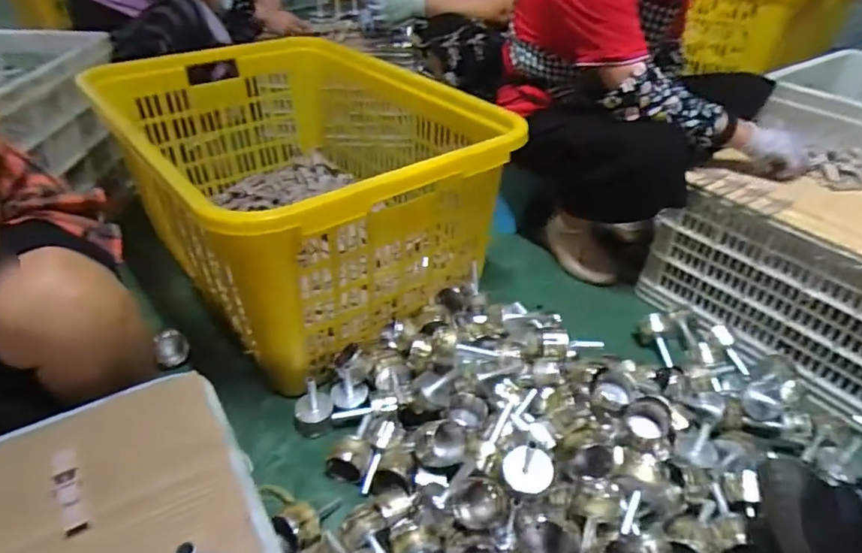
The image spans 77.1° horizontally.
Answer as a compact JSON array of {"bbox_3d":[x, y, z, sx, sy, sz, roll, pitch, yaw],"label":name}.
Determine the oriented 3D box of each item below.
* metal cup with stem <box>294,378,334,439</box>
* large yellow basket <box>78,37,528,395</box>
[{"bbox_3d":[-0.195,0.210,0.884,0.061,0.100,0.062,0,38,0],"label":"metal cup with stem"},{"bbox_3d":[-0.265,-0.223,1.162,0.638,0.375,0.799,-25,45,-29],"label":"large yellow basket"}]

